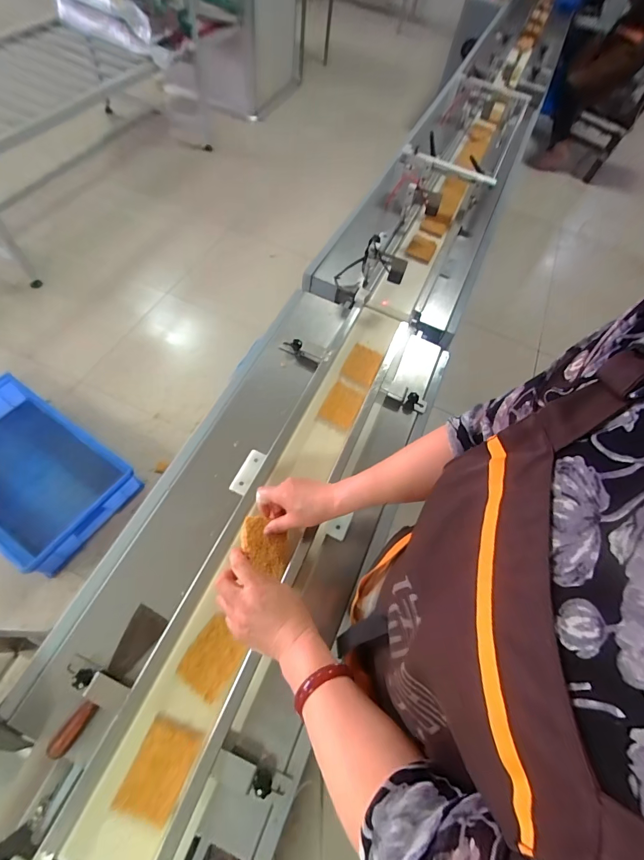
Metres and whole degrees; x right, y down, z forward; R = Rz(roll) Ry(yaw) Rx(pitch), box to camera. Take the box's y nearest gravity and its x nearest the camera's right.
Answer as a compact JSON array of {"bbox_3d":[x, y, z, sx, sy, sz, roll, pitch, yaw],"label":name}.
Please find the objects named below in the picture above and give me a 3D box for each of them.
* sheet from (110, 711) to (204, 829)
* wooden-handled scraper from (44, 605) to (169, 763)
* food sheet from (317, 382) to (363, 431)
[{"bbox_3d":[-0.202,0.423,0.477,0.067,0.012,0.091,18,61,9],"label":"sheet"},{"bbox_3d":[-0.282,0.335,0.514,0.045,0.024,0.180,24,61,5],"label":"wooden-handled scraper"},{"bbox_3d":[0.039,-0.051,0.767,0.067,0.011,0.106,25,59,5],"label":"food sheet"}]

